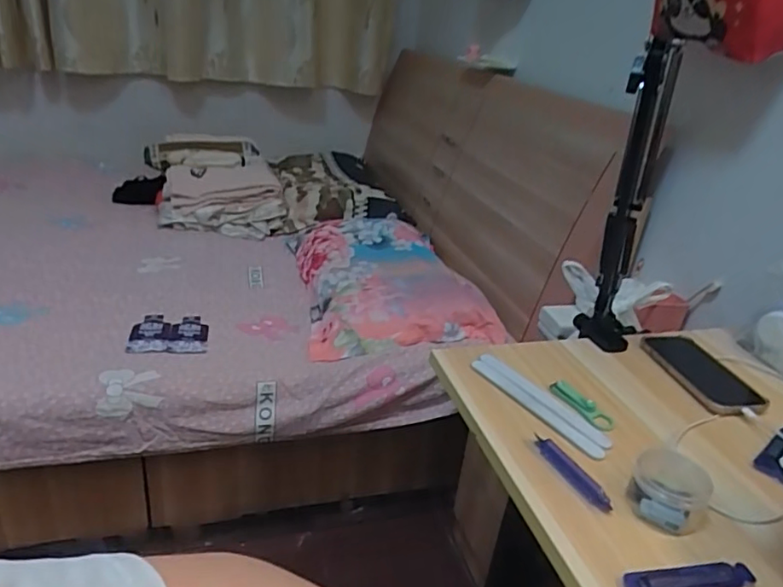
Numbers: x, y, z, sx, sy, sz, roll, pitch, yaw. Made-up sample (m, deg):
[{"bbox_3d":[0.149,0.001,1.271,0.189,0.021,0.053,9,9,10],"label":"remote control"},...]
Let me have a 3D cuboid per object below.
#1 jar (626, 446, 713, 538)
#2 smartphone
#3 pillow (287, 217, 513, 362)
[{"bbox_3d":[0.231,0.162,0.469,0.052,0.044,0.058,-13,33,-35],"label":"jar"},{"bbox_3d":[0.371,0.094,0.668,0.083,0.012,0.148,0,27,-14],"label":"smartphone"},{"bbox_3d":[-0.010,-0.044,1.433,0.416,0.120,0.608,1,27,-14],"label":"pillow"}]

